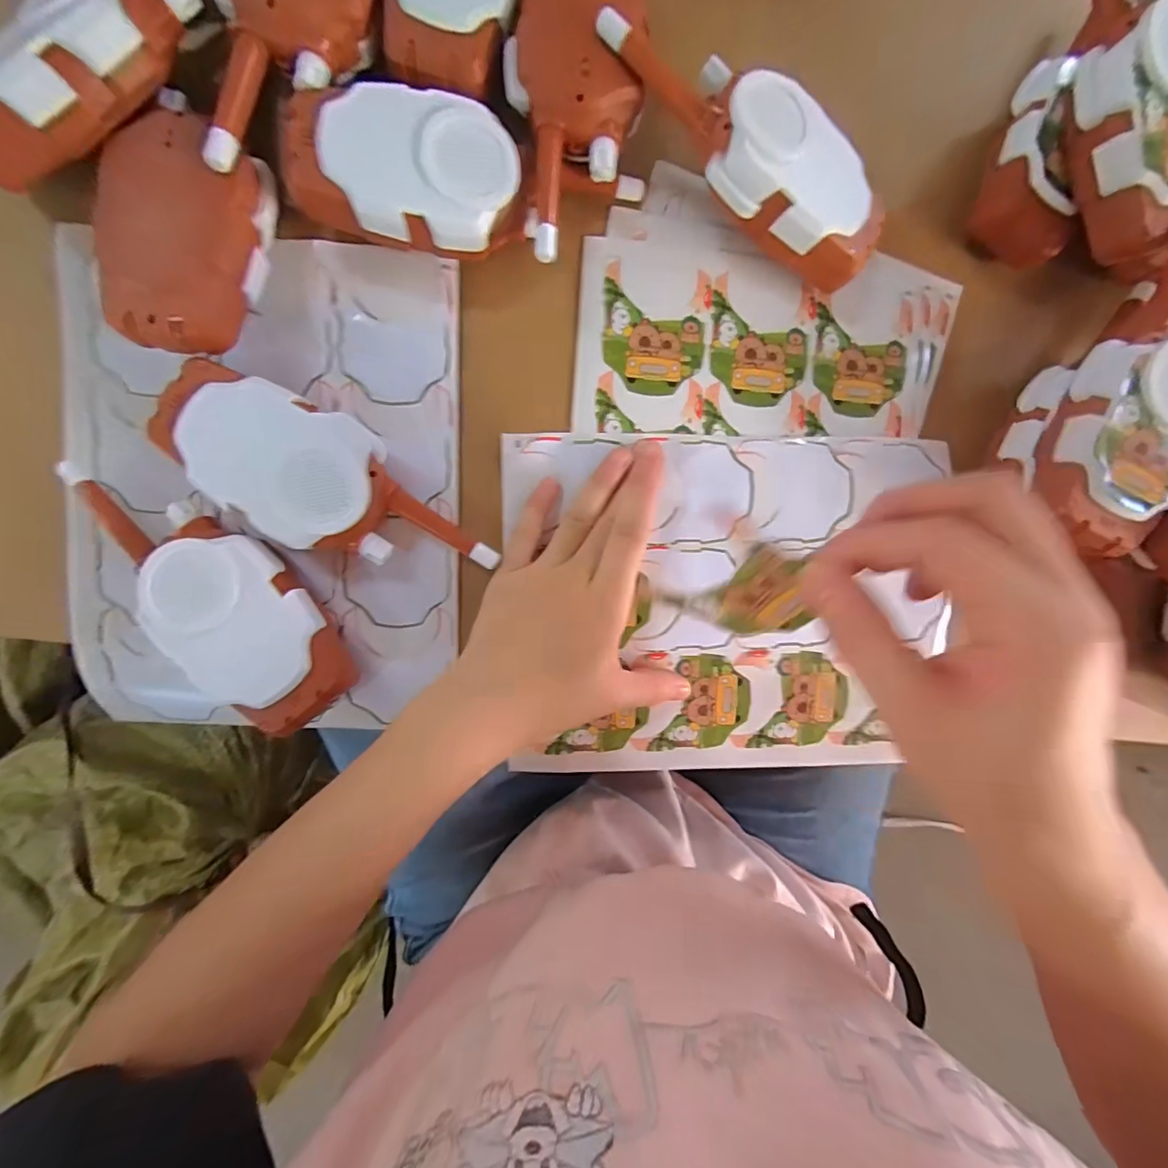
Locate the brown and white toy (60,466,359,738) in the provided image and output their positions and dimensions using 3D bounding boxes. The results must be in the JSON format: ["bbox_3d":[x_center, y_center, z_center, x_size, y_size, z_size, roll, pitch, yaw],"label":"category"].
[{"bbox_3d":[-0.186,-0.001,0.254,0.064,0.038,0.168,-38,93,-3],"label":"brown and white toy"}]

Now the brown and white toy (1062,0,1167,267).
[{"bbox_3d":[0.267,-0.253,0.250,0.063,0.036,0.172,-25,92,-4],"label":"brown and white toy"}]

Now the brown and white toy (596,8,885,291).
[{"bbox_3d":[0.082,-0.220,0.262,0.163,0.045,0.068,26,88,-4],"label":"brown and white toy"}]

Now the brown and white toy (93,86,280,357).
[{"bbox_3d":[-0.184,-0.166,0.235,0.054,0.029,0.113,9,90,-5],"label":"brown and white toy"}]

